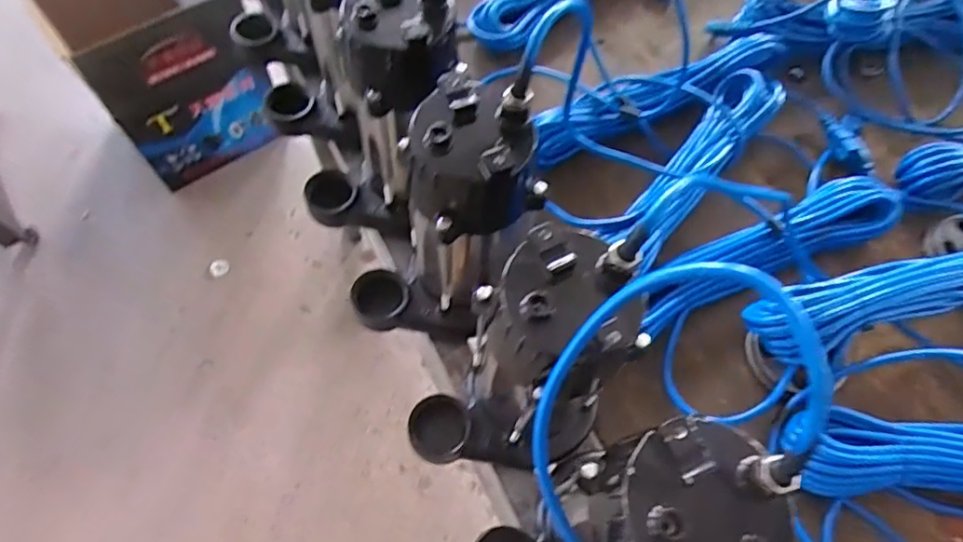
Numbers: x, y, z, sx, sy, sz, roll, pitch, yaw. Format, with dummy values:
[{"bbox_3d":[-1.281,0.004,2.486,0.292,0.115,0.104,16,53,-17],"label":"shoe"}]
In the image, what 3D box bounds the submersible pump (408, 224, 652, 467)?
[{"bbox_3d":[0.020,0.075,0.403,0.149,0.225,0.102,-28,68,-16],"label":"submersible pump"}]

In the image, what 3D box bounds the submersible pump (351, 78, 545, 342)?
[{"bbox_3d":[-0.041,-0.027,0.458,0.146,0.225,0.093,-31,69,-17],"label":"submersible pump"}]

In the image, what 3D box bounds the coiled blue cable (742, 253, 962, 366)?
[{"bbox_3d":[0.416,0.017,0.529,0.347,0.040,0.065,-14,65,-9],"label":"coiled blue cable"}]

